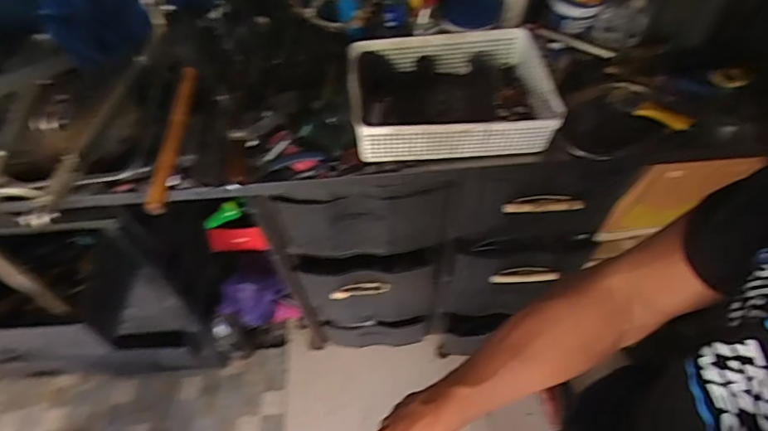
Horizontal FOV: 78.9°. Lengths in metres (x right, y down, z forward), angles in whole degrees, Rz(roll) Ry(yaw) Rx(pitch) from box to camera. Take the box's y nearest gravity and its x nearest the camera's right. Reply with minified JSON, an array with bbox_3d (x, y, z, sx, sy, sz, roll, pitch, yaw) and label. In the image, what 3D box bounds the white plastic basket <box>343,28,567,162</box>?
[{"bbox_3d":[0.111,-0.214,0.832,0.332,0.094,0.247,-4,56,0],"label":"white plastic basket"}]

